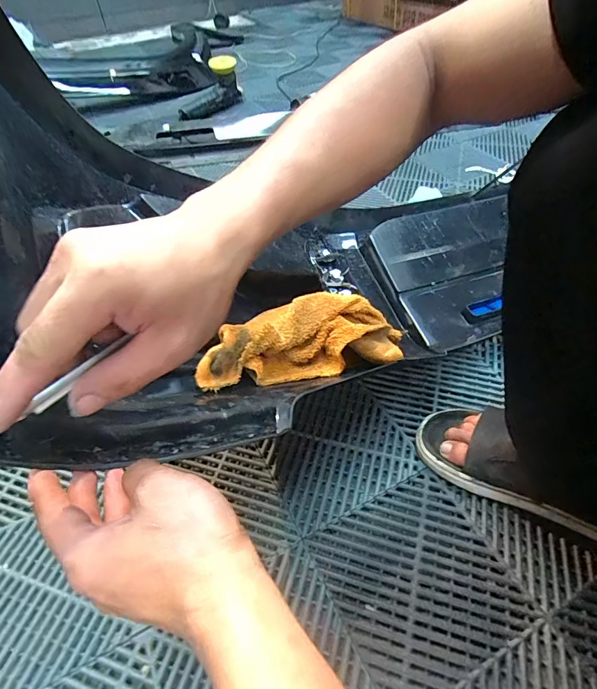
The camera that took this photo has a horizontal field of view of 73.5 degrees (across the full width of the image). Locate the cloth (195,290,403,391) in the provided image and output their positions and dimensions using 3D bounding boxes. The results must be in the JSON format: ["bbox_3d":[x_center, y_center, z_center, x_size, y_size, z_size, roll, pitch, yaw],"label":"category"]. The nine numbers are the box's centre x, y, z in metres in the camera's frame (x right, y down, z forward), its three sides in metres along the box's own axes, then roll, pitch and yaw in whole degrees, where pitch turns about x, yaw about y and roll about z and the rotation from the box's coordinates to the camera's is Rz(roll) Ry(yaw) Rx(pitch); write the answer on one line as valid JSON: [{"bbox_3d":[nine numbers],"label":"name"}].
[{"bbox_3d":[0.017,-0.018,0.521,0.248,0.077,0.121,-15,49,-11],"label":"cloth"}]

